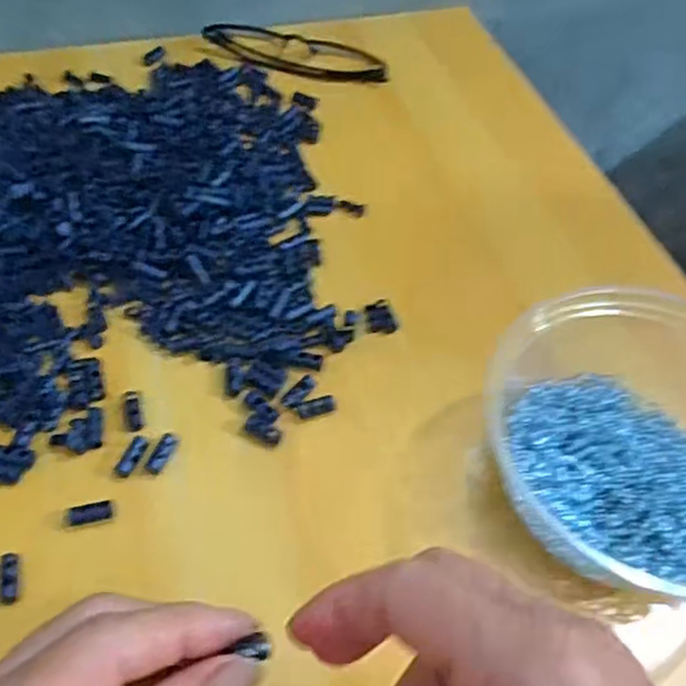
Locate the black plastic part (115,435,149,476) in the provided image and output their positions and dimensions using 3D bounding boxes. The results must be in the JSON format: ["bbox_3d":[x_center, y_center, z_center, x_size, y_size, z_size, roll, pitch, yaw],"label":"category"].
[{"bbox_3d":[-0.093,0.050,0.308,0.007,0.004,0.018,24,56,12],"label":"black plastic part"}]

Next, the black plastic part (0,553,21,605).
[{"bbox_3d":[-0.130,0.092,0.273,0.007,0.004,0.019,-7,55,-10],"label":"black plastic part"}]

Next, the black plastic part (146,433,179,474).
[{"bbox_3d":[-0.080,0.049,0.311,0.008,0.004,0.019,20,55,9],"label":"black plastic part"}]

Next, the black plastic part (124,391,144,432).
[{"bbox_3d":[-0.096,0.031,0.321,0.007,0.004,0.022,-12,56,-13],"label":"black plastic part"}]

